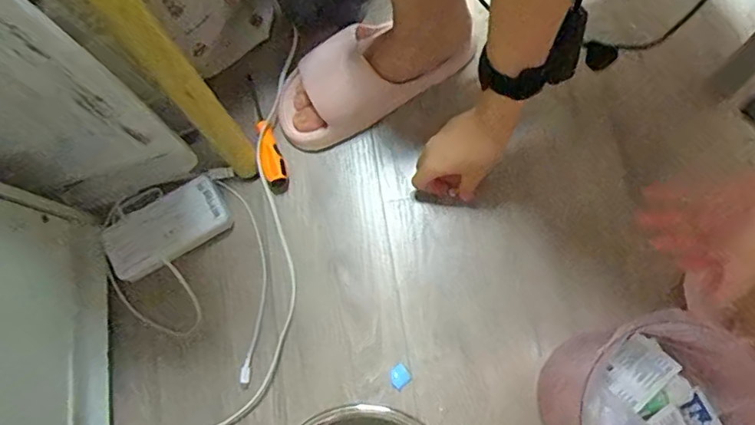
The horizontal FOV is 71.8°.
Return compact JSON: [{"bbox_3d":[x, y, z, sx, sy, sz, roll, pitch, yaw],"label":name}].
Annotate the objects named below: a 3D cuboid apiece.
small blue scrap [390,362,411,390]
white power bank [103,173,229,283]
[{"bbox_3d":[0.024,0.180,0.573,0.023,0.004,0.022,-37,77,-5],"label":"small blue scrap"},{"bbox_3d":[-0.243,0.018,0.607,0.139,0.020,0.069,-31,76,-4],"label":"white power bank"}]

